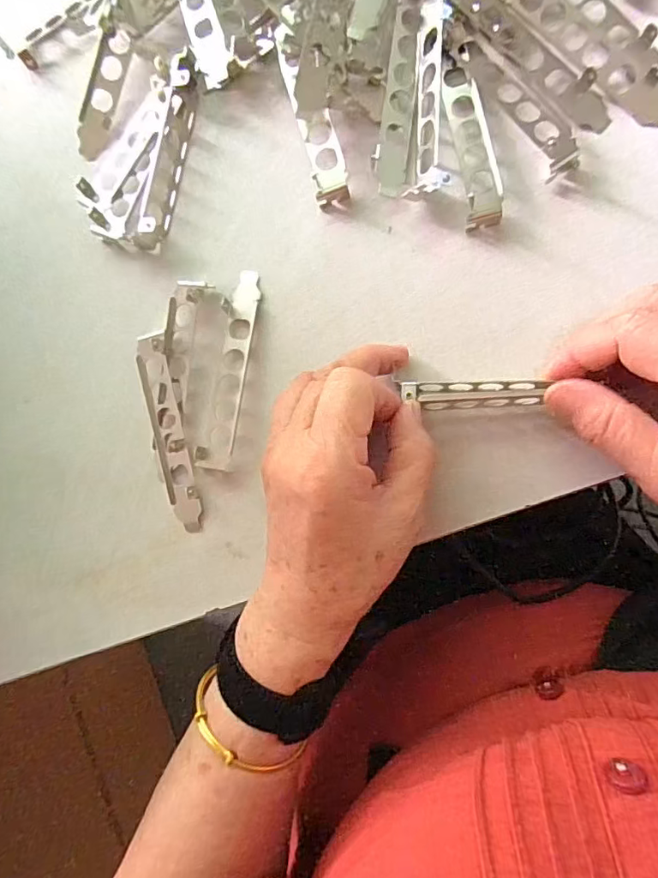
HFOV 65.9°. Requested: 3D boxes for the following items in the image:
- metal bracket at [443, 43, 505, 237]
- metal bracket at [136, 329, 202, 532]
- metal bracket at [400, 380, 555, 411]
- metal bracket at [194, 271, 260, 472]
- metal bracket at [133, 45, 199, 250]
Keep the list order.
[{"bbox_3d":[0.078,-0.167,0.279,0.019,0.009,0.099,-10,88,9],"label":"metal bracket"},{"bbox_3d":[-0.097,-0.003,0.302,0.021,0.018,0.119,-12,88,9],"label":"metal bracket"},{"bbox_3d":[0.076,-0.024,0.271,0.070,0.010,0.015,-1,90,9],"label":"metal bracket"},{"bbox_3d":[-0.059,-0.041,0.301,0.021,0.010,0.119,10,92,9],"label":"metal bracket"},{"bbox_3d":[-0.098,-0.173,0.308,0.018,0.015,0.113,13,92,9],"label":"metal bracket"}]

